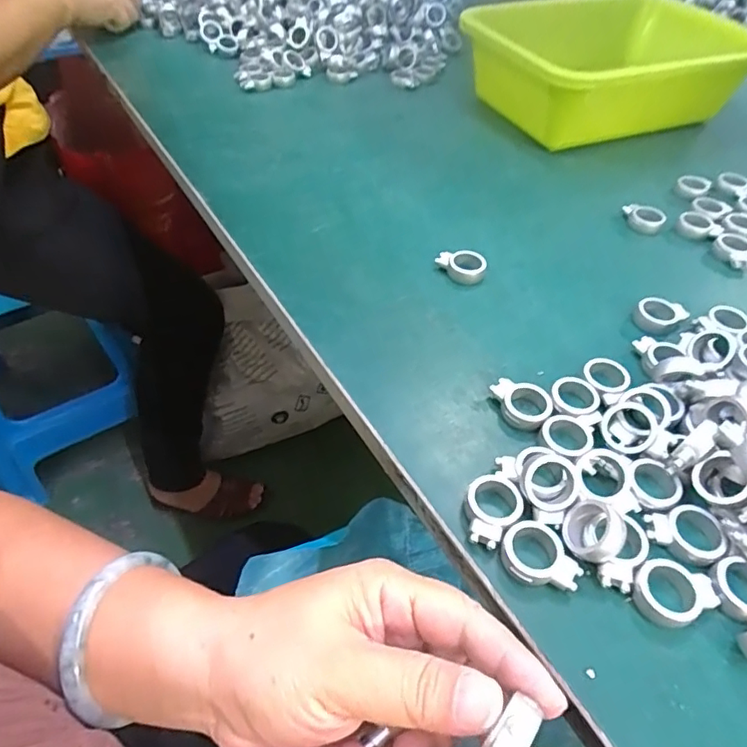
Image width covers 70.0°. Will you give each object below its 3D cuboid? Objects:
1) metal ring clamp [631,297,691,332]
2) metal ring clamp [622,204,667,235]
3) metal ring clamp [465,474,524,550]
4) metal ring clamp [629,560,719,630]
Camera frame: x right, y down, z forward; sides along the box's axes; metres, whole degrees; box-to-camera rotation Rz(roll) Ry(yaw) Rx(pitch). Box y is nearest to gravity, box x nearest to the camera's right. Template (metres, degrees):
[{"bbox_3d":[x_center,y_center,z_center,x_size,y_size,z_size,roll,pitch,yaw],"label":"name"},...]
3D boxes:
[{"bbox_3d":[0.185,-0.037,0.344,0.031,0.013,0.023,23,51,17],"label":"metal ring clamp"},{"bbox_3d":[0.213,-0.123,0.424,0.033,0.014,0.021,24,51,18],"label":"metal ring clamp"},{"bbox_3d":[0.055,0.063,0.247,0.025,0.010,0.036,19,50,14],"label":"metal ring clamp"},{"bbox_3d":[0.127,0.091,0.222,0.034,0.010,0.026,-6,54,0],"label":"metal ring clamp"}]

